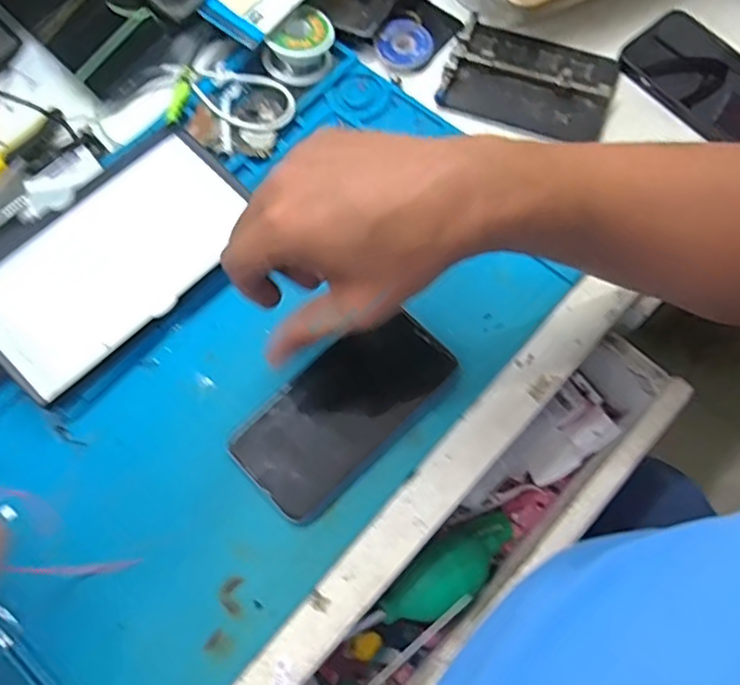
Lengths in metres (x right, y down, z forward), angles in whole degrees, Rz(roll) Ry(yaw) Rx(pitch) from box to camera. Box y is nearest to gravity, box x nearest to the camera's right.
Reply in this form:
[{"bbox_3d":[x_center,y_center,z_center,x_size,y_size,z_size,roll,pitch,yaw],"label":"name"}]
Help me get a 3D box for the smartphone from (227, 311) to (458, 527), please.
[{"bbox_3d":[-0.015,0.041,0.408,0.145,0.012,0.072,-42,75,-13],"label":"smartphone"}]

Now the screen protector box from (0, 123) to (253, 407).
[{"bbox_3d":[-0.178,-0.062,0.437,0.192,0.014,0.119,-41,75,-13],"label":"screen protector box"}]

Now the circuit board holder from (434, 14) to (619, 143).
[{"bbox_3d":[0.125,-0.207,0.497,0.125,0.017,0.094,20,71,7],"label":"circuit board holder"}]

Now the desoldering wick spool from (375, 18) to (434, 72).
[{"bbox_3d":[0.030,-0.240,0.509,0.043,0.009,0.046,0,70,0],"label":"desoldering wick spool"}]

